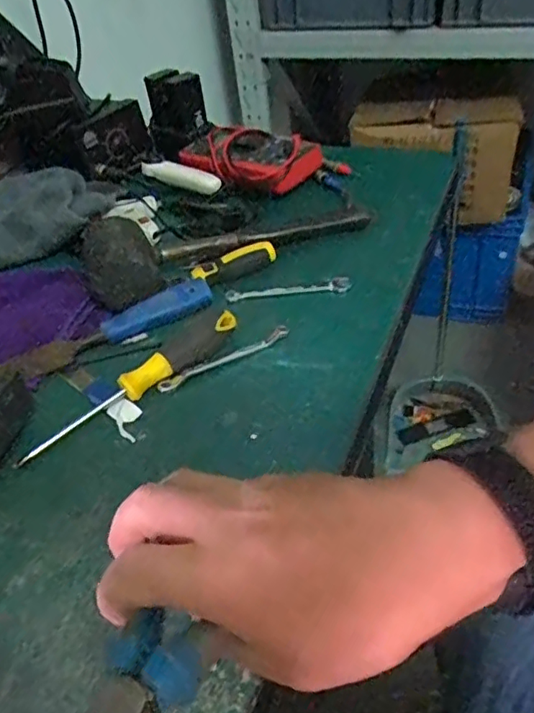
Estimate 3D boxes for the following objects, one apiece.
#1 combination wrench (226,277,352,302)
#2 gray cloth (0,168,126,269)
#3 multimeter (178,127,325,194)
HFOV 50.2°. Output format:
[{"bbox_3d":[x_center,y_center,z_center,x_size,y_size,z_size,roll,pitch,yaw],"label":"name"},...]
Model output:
[{"bbox_3d":[0.021,-0.065,0.550,0.117,0.009,0.017,-9,42,0],"label":"combination wrench"},{"bbox_3d":[-0.277,-0.164,0.665,0.212,0.045,0.115,-28,46,-20],"label":"gray cloth"},{"bbox_3d":[-0.020,-0.258,0.710,0.104,0.049,0.190,-37,49,-28],"label":"multimeter"}]

